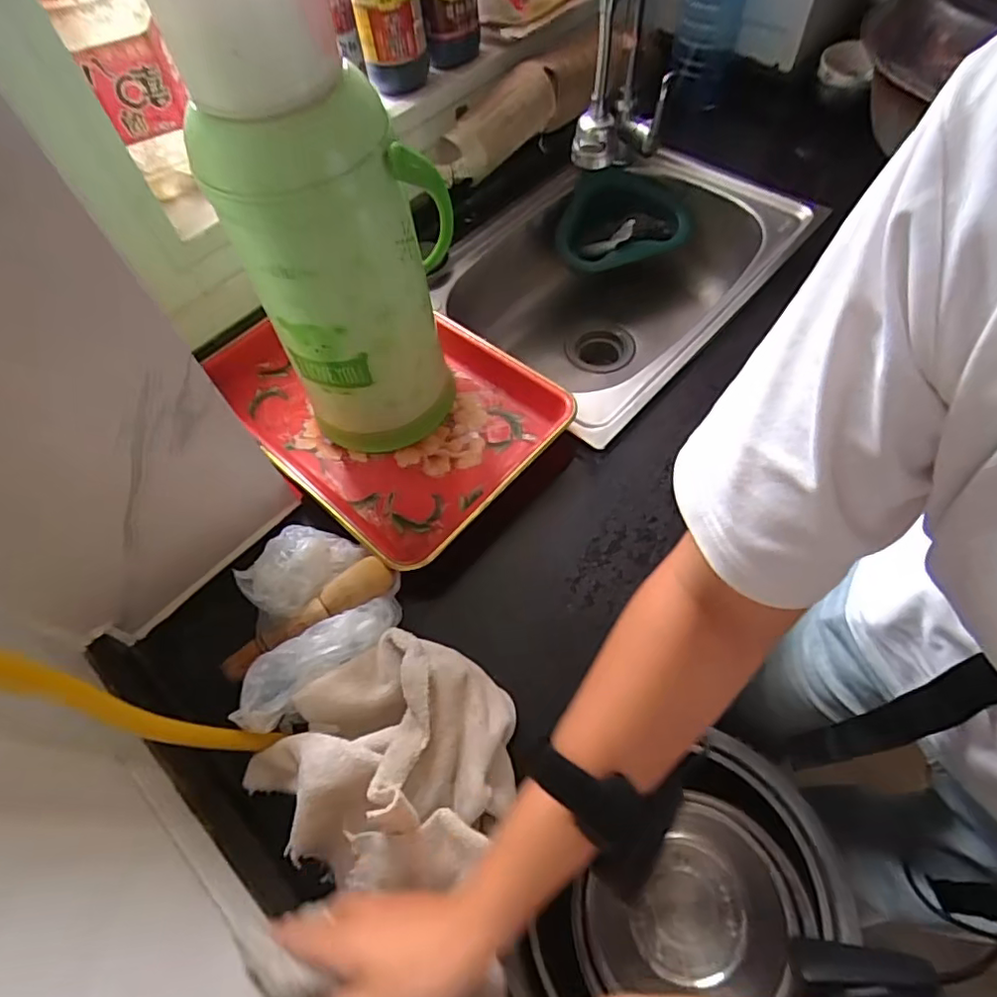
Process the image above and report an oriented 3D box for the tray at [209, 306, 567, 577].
[{"bbox_3d":[-0.136,-0.110,0.650,0.383,0.050,0.252,37,69,23],"label":"tray"}]

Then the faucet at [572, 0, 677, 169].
[{"bbox_3d":[0.159,-0.531,0.690,0.064,0.342,0.233,18,62,14],"label":"faucet"}]

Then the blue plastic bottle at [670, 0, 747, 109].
[{"bbox_3d":[0.311,-0.727,0.835,0.091,0.249,0.070,16,62,13],"label":"blue plastic bottle"}]

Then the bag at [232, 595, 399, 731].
[{"bbox_3d":[-0.148,0.134,0.488,0.145,0.060,0.048,-36,63,-16],"label":"bag"}]

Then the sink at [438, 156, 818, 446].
[{"bbox_3d":[0.156,-0.310,0.859,0.382,0.217,0.555,36,68,22],"label":"sink"}]

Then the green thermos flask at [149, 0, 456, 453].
[{"bbox_3d":[-0.125,-0.219,0.499,0.114,0.404,0.159,16,62,13],"label":"green thermos flask"}]

